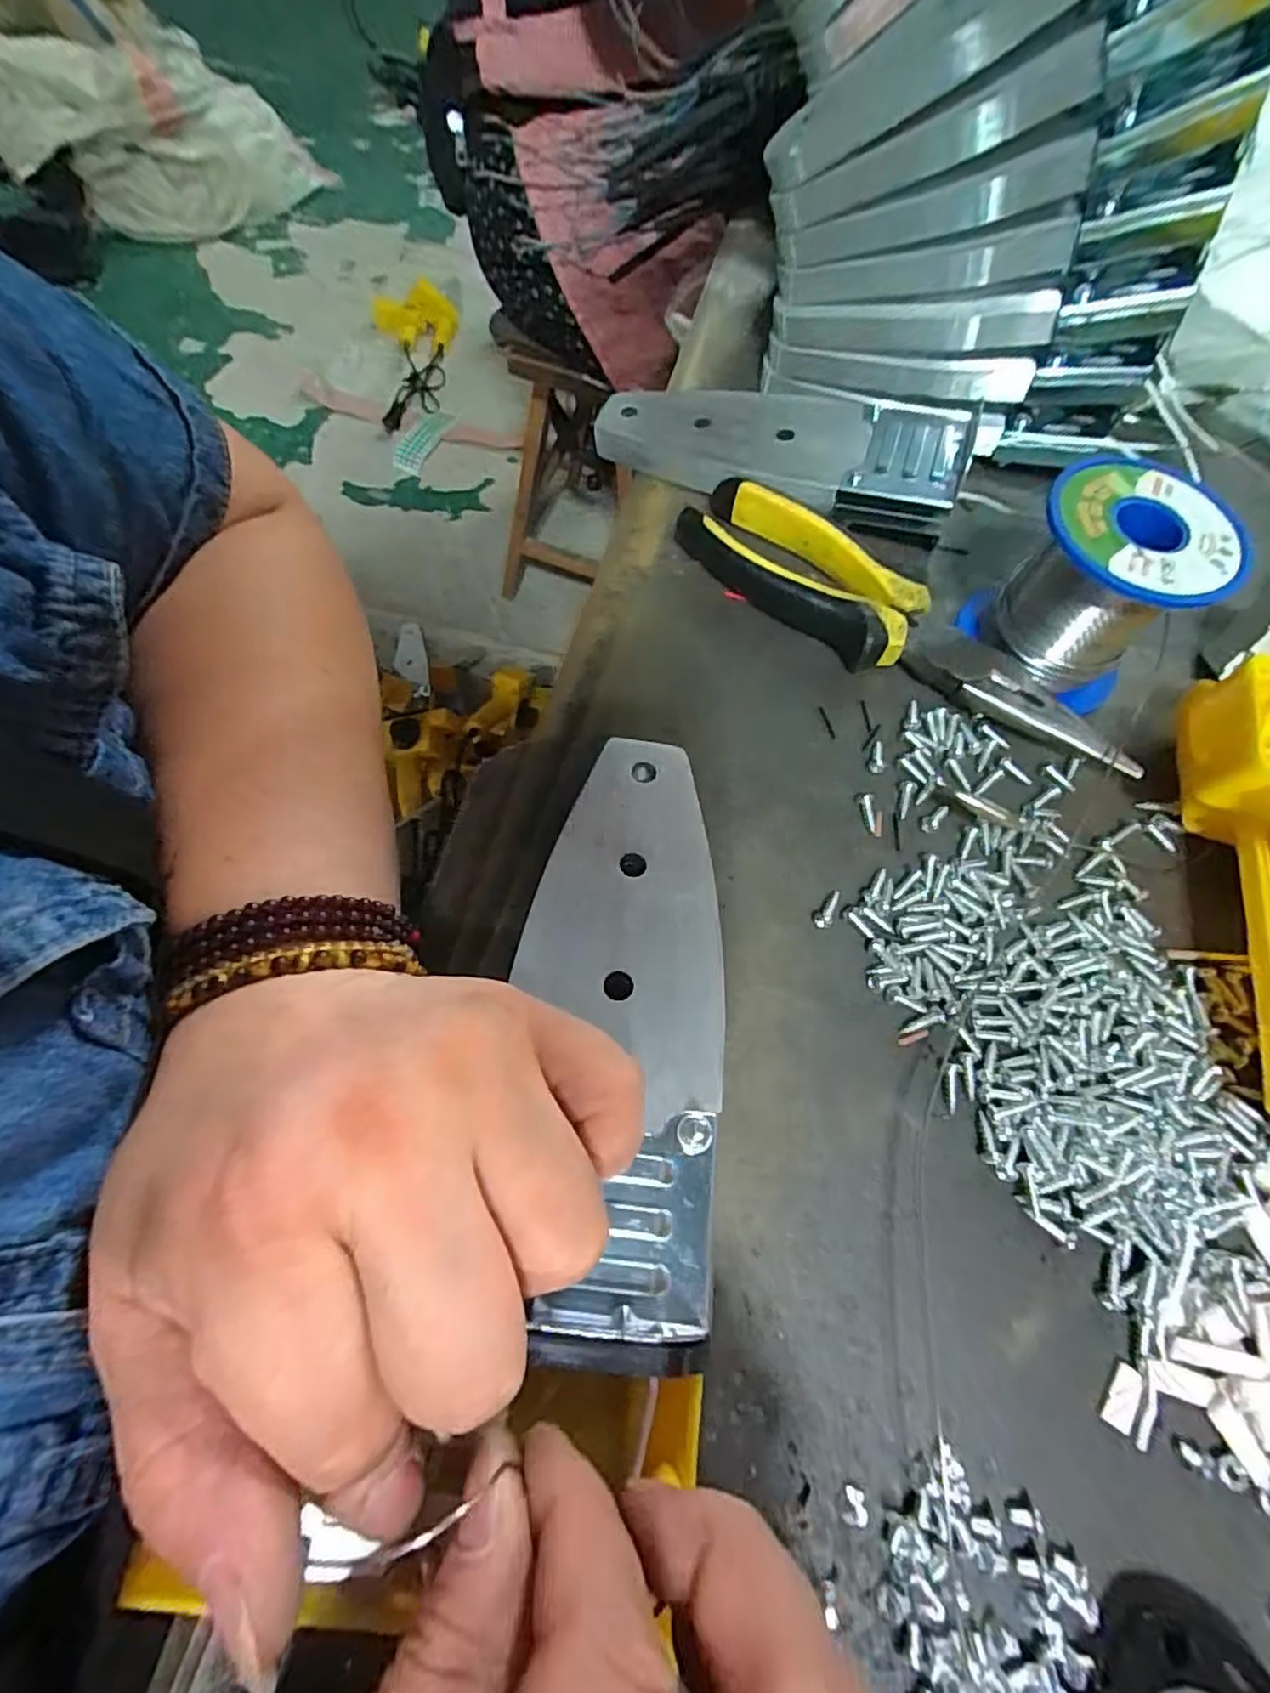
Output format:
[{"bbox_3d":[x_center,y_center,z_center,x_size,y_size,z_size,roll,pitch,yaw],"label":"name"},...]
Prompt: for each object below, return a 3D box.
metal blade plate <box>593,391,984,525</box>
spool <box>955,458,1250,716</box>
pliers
[{"bbox_3d":[0.064,-0.182,0.295,0.160,0.015,0.070,13,66,9],"label":"metal blade plate"},{"bbox_3d":[0.170,-0.097,0.246,0.064,0.058,0.064,1,66,-2],"label":"spool"},{"bbox_3d":[0.097,-0.085,0.258,0.189,0.021,0.039,41,71,15],"label":"pliers"}]

